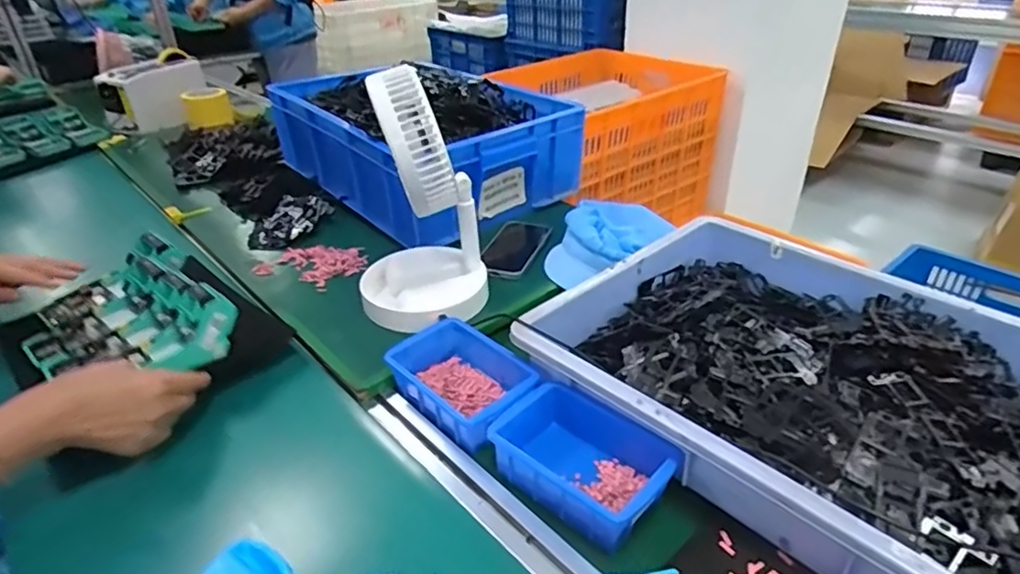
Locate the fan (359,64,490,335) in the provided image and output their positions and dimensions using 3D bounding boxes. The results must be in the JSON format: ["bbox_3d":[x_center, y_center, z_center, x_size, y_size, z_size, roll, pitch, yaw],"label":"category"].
[{"bbox_3d":[-0.110,-0.099,0.691,0.155,0.283,0.156,-7,31,-9],"label":"fan"}]

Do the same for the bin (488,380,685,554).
[{"bbox_3d":[0.069,0.153,0.534,0.151,0.057,0.111,23,39,34],"label":"bin"}]

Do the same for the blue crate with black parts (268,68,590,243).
[{"bbox_3d":[-0.162,-0.259,1.050,0.515,0.182,0.350,25,40,37],"label":"blue crate with black parts"}]

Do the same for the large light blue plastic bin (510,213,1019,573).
[{"bbox_3d":[0.317,0.109,0.547,0.355,0.090,0.553,-26,39,-35],"label":"large light blue plastic bin"}]

